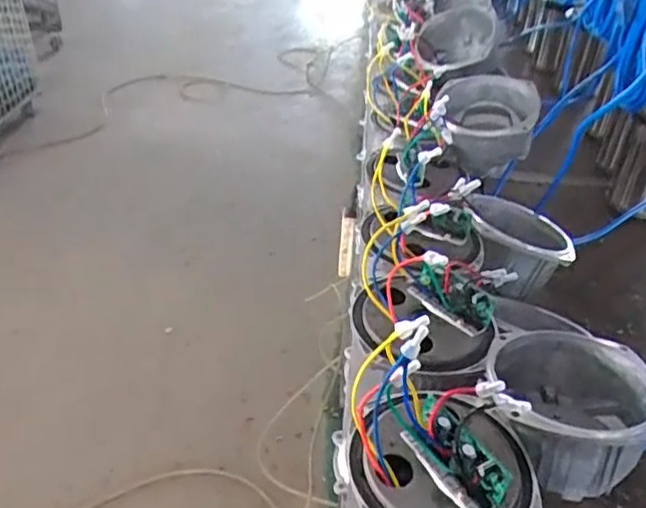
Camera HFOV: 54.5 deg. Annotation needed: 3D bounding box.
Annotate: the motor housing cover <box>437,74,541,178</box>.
[{"bbox_3d":[0.214,-0.171,0.838,0.127,0.090,0.136,13,37,11],"label":"motor housing cover"}]

